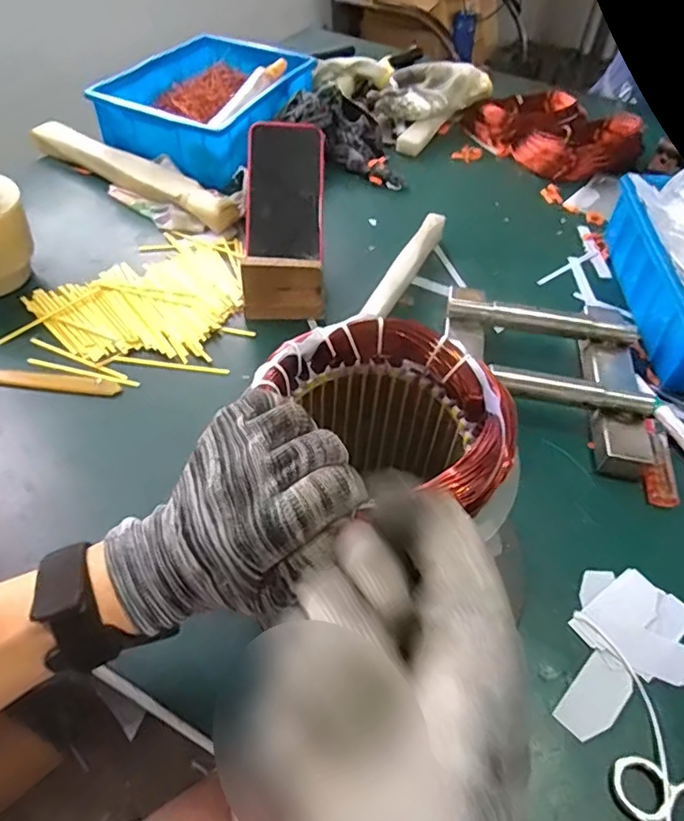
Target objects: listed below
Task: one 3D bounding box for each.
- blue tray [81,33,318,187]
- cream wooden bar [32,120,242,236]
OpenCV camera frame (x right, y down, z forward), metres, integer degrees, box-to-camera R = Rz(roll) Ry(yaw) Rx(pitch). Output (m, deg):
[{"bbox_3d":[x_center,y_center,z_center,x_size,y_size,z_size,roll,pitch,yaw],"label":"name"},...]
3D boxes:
[{"bbox_3d":[-0.177,-0.424,0.811,0.210,0.084,0.281,23,51,16],"label":"blue tray"},{"bbox_3d":[-0.266,-0.297,0.732,0.323,0.042,0.045,27,53,19],"label":"cream wooden bar"}]

